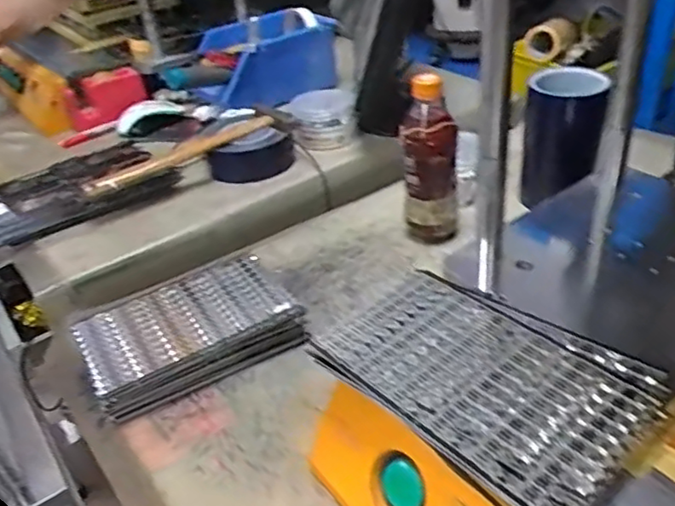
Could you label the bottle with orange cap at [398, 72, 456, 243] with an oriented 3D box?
[{"bbox_3d":[0.100,-0.096,0.696,0.056,0.193,0.053,2,36,11],"label":"bottle with orange cap"}]

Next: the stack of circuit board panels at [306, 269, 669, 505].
[{"bbox_3d":[0.094,0.079,0.420,0.195,0.017,0.132,26,47,37],"label":"stack of circuit board panels"}]

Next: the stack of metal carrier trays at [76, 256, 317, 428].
[{"bbox_3d":[-0.140,0.078,0.624,0.213,0.050,0.125,-20,38,-18],"label":"stack of metal carrier trays"}]

